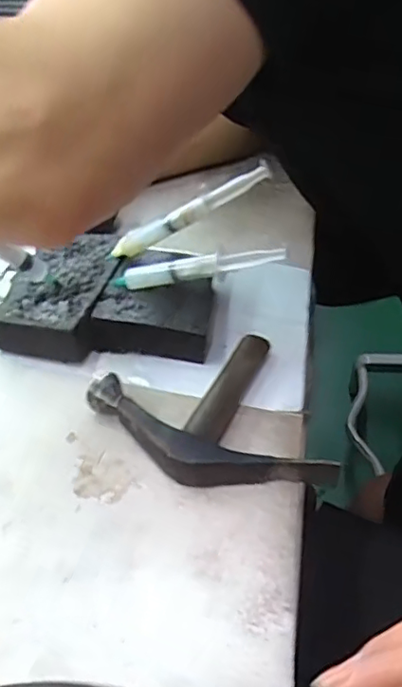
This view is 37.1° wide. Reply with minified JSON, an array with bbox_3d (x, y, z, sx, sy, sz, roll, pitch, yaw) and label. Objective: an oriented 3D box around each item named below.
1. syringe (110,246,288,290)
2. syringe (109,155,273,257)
[{"bbox_3d":[-0.006,-0.056,0.447,0.144,0.016,0.012,-6,38,28],"label":"syringe"},{"bbox_3d":[-0.012,-0.101,0.470,0.151,0.019,0.012,-23,36,26],"label":"syringe"}]

